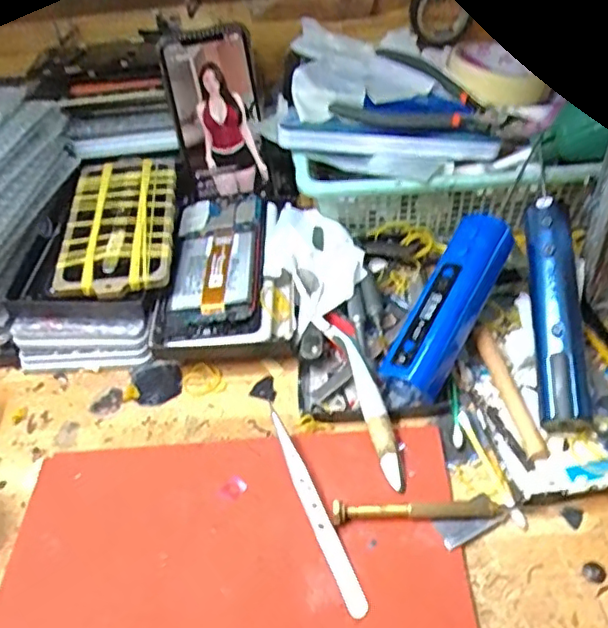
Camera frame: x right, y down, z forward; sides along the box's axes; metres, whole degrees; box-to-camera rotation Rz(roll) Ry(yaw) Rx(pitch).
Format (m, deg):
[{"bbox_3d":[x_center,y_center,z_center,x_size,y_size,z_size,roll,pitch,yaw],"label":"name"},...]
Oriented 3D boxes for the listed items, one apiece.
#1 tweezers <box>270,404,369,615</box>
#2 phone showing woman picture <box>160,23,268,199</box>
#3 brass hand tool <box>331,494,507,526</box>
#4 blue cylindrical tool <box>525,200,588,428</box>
[{"bbox_3d":[0.004,0.106,0.346,0.012,0.007,0.130,-20,46,-11],"label":"tweezers"},{"bbox_3d":[-0.069,-0.162,0.503,0.070,0.131,0.012,-14,29,-8],"label":"phone showing woman picture"},{"bbox_3d":[0.063,0.108,0.338,0.094,0.009,0.013,-6,45,2],"label":"brass hand tool"},{"bbox_3d":[0.161,-0.002,0.389,0.028,0.026,0.148,2,68,6],"label":"blue cylindrical tool"}]

